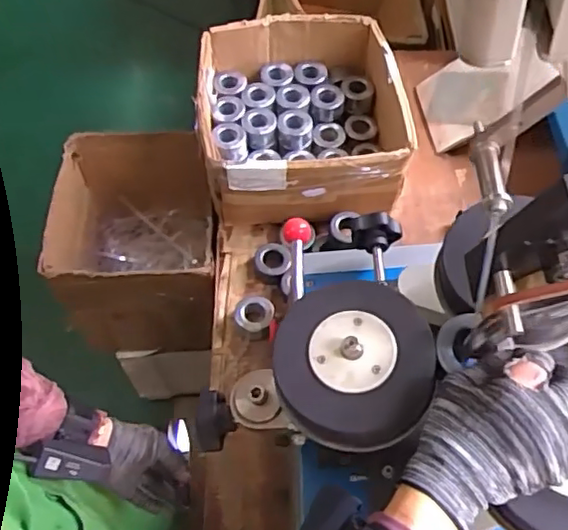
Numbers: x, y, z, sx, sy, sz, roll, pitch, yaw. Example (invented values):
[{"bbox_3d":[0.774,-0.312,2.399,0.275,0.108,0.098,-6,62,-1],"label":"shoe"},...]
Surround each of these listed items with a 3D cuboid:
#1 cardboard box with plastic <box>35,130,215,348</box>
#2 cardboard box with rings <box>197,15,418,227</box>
[{"bbox_3d":[-0.275,-0.054,1.176,0.284,0.262,0.300,-7,60,-5],"label":"cardboard box with plastic"},{"bbox_3d":[0.031,-0.250,1.064,0.340,0.170,0.339,-2,59,-2],"label":"cardboard box with rings"}]

